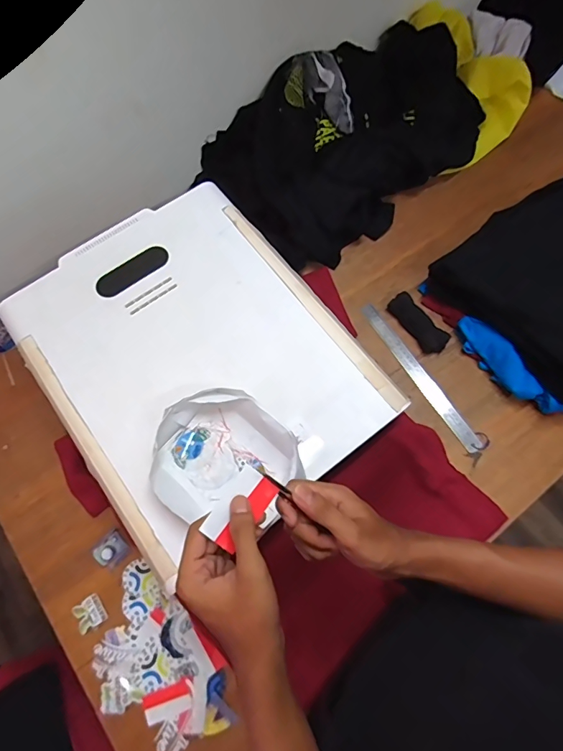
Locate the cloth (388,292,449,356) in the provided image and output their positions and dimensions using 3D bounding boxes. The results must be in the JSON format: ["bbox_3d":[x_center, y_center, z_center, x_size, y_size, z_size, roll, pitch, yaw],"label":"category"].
[{"bbox_3d":[0.252,-0.099,0.795,0.043,0.032,0.130,-33,72,-11],"label":"cloth"}]

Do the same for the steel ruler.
[{"bbox_3d":[0.245,-0.002,0.778,0.030,0.006,0.316,-34,72,1],"label":"steel ruler"}]

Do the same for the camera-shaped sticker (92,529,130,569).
[{"bbox_3d":[-0.264,0.273,0.676,0.048,0.009,0.042,-41,73,-14],"label":"camera-shaped sticker"}]

